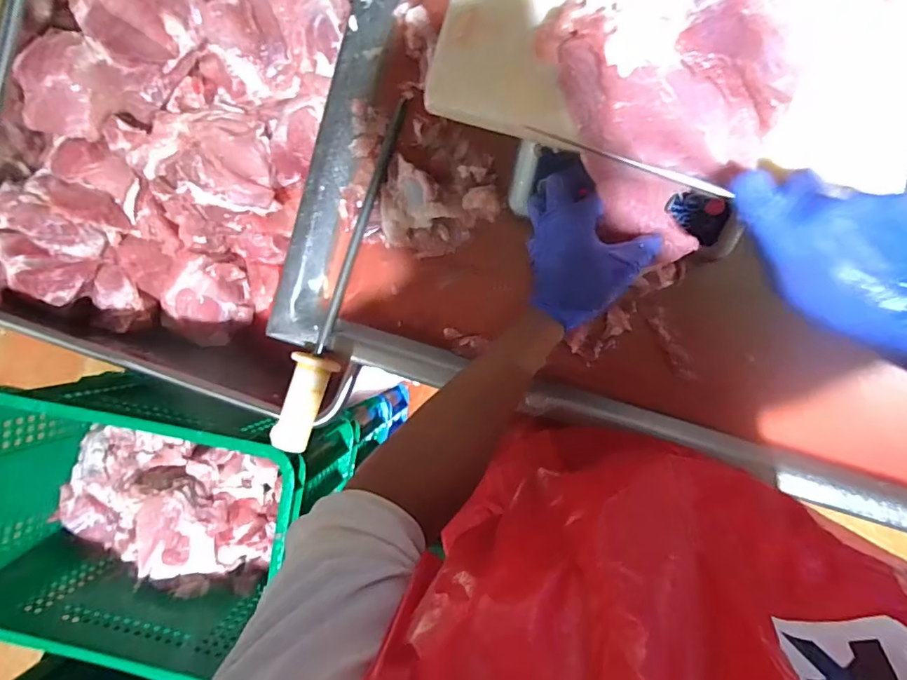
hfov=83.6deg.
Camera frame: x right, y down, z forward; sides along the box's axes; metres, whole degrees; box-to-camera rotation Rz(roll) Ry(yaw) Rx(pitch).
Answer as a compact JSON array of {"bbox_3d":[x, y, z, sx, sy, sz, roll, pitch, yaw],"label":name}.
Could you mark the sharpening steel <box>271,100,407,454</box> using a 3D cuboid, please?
[{"bbox_3d":[-0.121,-0.067,0.542,0.043,0.052,0.388,17,94,5],"label":"sharpening steel"}]

